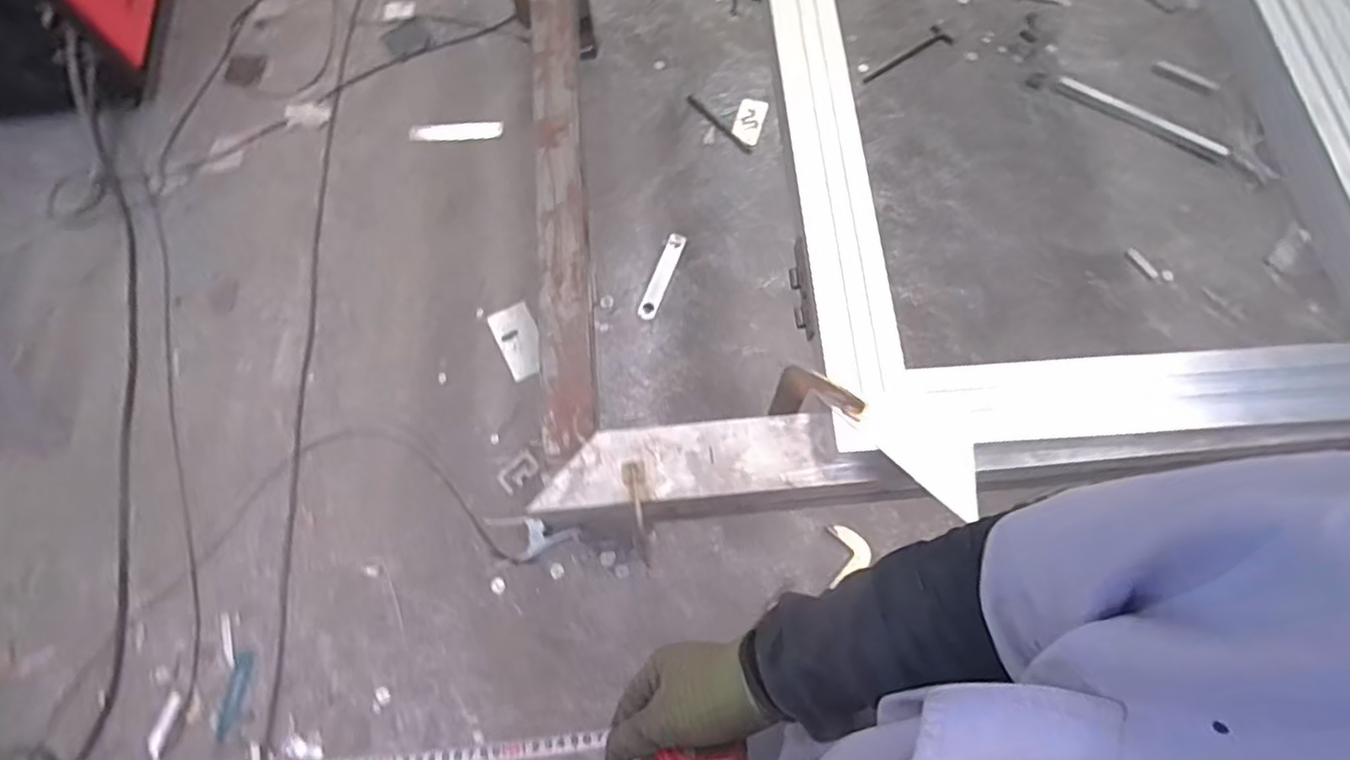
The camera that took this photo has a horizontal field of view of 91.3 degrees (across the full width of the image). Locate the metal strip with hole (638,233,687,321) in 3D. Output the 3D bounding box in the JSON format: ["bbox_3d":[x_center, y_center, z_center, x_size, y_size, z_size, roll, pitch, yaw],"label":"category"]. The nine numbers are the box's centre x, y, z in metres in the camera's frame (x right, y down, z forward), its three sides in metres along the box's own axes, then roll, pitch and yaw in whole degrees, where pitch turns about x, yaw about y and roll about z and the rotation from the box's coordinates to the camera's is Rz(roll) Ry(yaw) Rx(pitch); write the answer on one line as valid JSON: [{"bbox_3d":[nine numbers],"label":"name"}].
[{"bbox_3d":[-0.029,-0.256,1.605,0.050,0.009,0.248,17,68,8],"label":"metal strip with hole"}]

